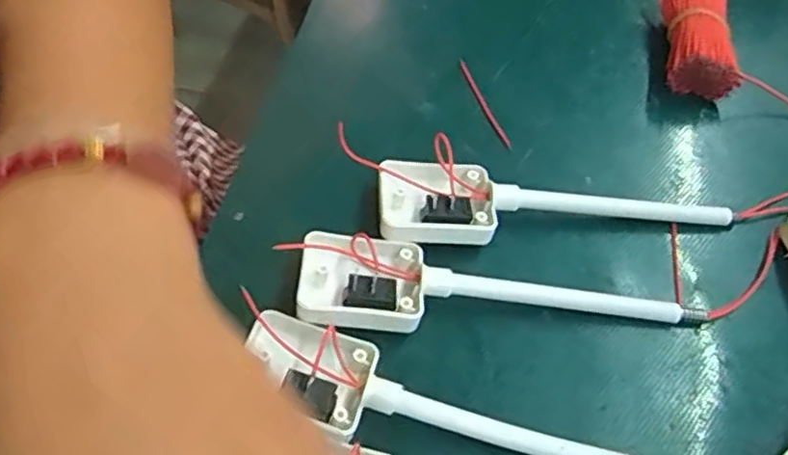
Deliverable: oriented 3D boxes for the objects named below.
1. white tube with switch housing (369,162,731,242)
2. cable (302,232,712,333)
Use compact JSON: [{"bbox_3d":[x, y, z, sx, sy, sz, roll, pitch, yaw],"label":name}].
[{"bbox_3d":[0.068,-0.010,0.293,0.149,0.023,0.037,-2,58,-1],"label":"white tube with switch housing"},{"bbox_3d":[0.041,0.024,0.270,0.154,0.026,0.038,-1,58,0],"label":"cable"}]

